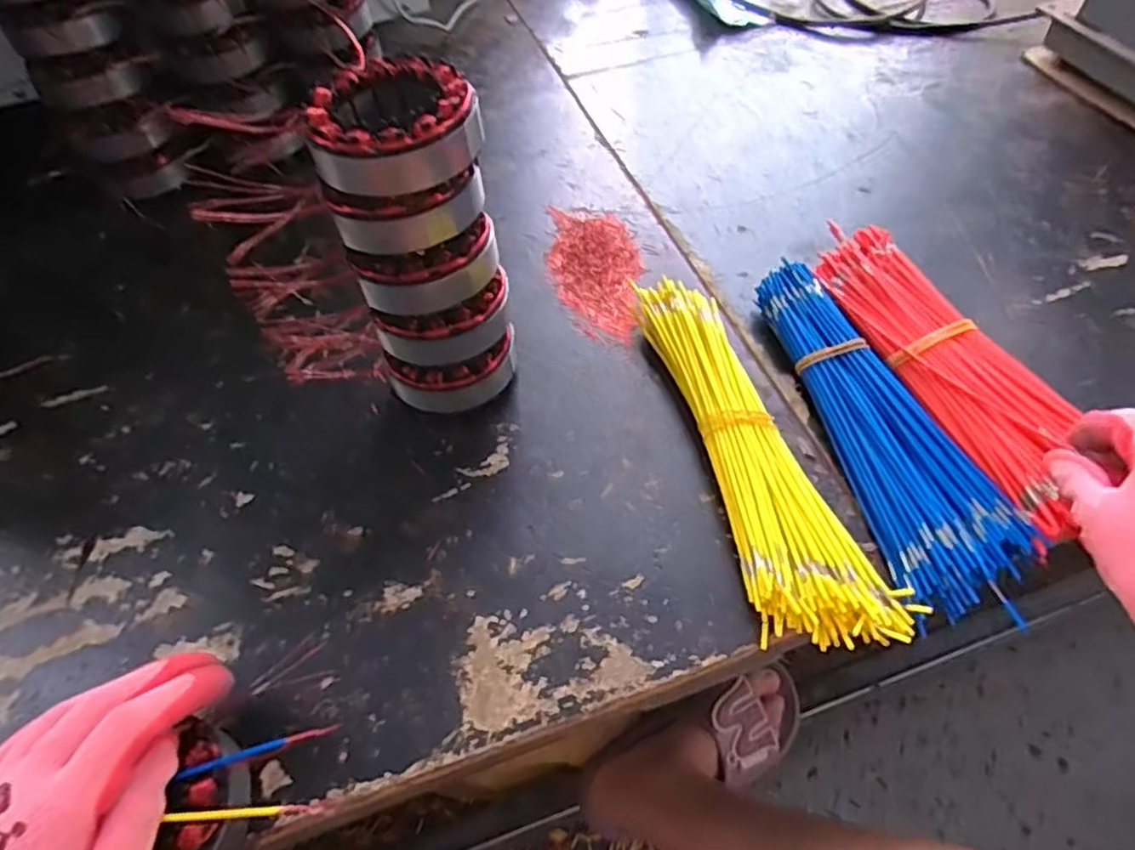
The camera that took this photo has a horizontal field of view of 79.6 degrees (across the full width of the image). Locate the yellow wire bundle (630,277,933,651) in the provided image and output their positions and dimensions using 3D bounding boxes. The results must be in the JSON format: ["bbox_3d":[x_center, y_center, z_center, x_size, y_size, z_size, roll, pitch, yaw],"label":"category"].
[{"bbox_3d":[0.115,0.006,0.419,0.077,0.030,0.261,-12,55,-5],"label":"yellow wire bundle"}]

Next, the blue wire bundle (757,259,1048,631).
[{"bbox_3d":[0.195,-0.006,0.423,0.073,0.026,0.247,-12,55,-5],"label":"blue wire bundle"}]

